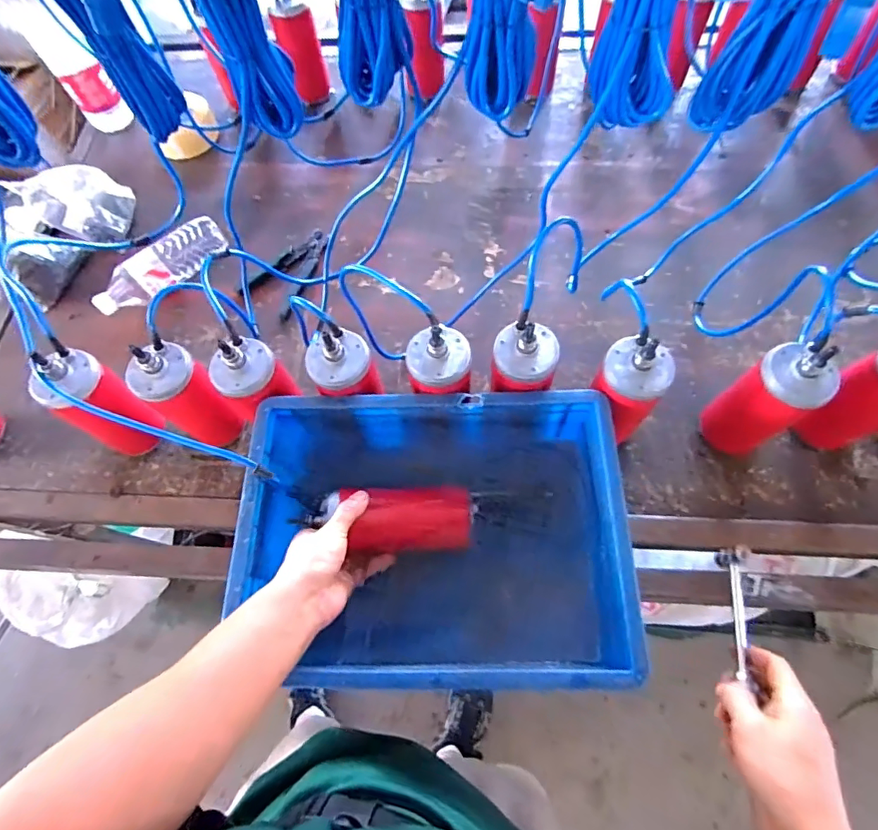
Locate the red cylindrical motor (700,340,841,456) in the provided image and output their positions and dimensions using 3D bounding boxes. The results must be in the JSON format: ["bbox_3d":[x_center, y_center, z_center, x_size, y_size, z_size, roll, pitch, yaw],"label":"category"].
[{"bbox_3d":[0.386,-0.011,0.593,0.058,0.195,0.076,-38,70,-13],"label":"red cylindrical motor"}]

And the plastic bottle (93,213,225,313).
[{"bbox_3d":[-0.461,-0.245,0.809,0.061,0.062,0.228,39,74,17],"label":"plastic bottle"}]

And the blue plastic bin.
[{"bbox_3d":[-0.008,0.128,0.549,0.397,0.098,0.301,0,67,3],"label":"blue plastic bin"}]

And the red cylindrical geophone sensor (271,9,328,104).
[{"bbox_3d":[-0.246,-0.644,0.882,0.062,0.140,0.055,-24,41,-8],"label":"red cylindrical geophone sensor"}]

